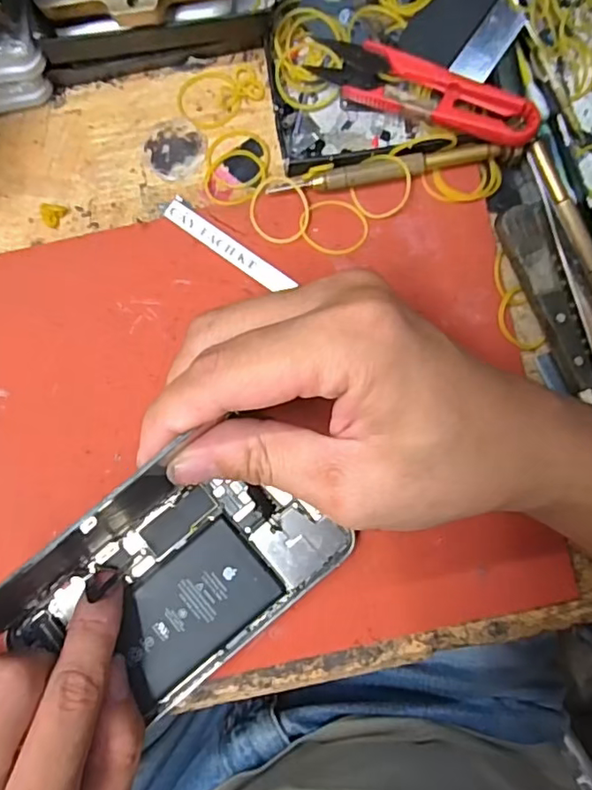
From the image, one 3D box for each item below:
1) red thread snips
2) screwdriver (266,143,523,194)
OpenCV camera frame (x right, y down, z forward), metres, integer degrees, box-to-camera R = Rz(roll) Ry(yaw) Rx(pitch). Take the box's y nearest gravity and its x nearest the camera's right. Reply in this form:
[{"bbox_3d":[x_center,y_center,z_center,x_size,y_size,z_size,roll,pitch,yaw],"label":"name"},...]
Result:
[{"bbox_3d":[0.053,-0.129,0.239,0.099,0.006,0.025,26,90,12],"label":"red thread snips"},{"bbox_3d":[0.043,-0.098,0.245,0.107,0.009,0.010,-8,90,-1],"label":"screwdriver"}]

